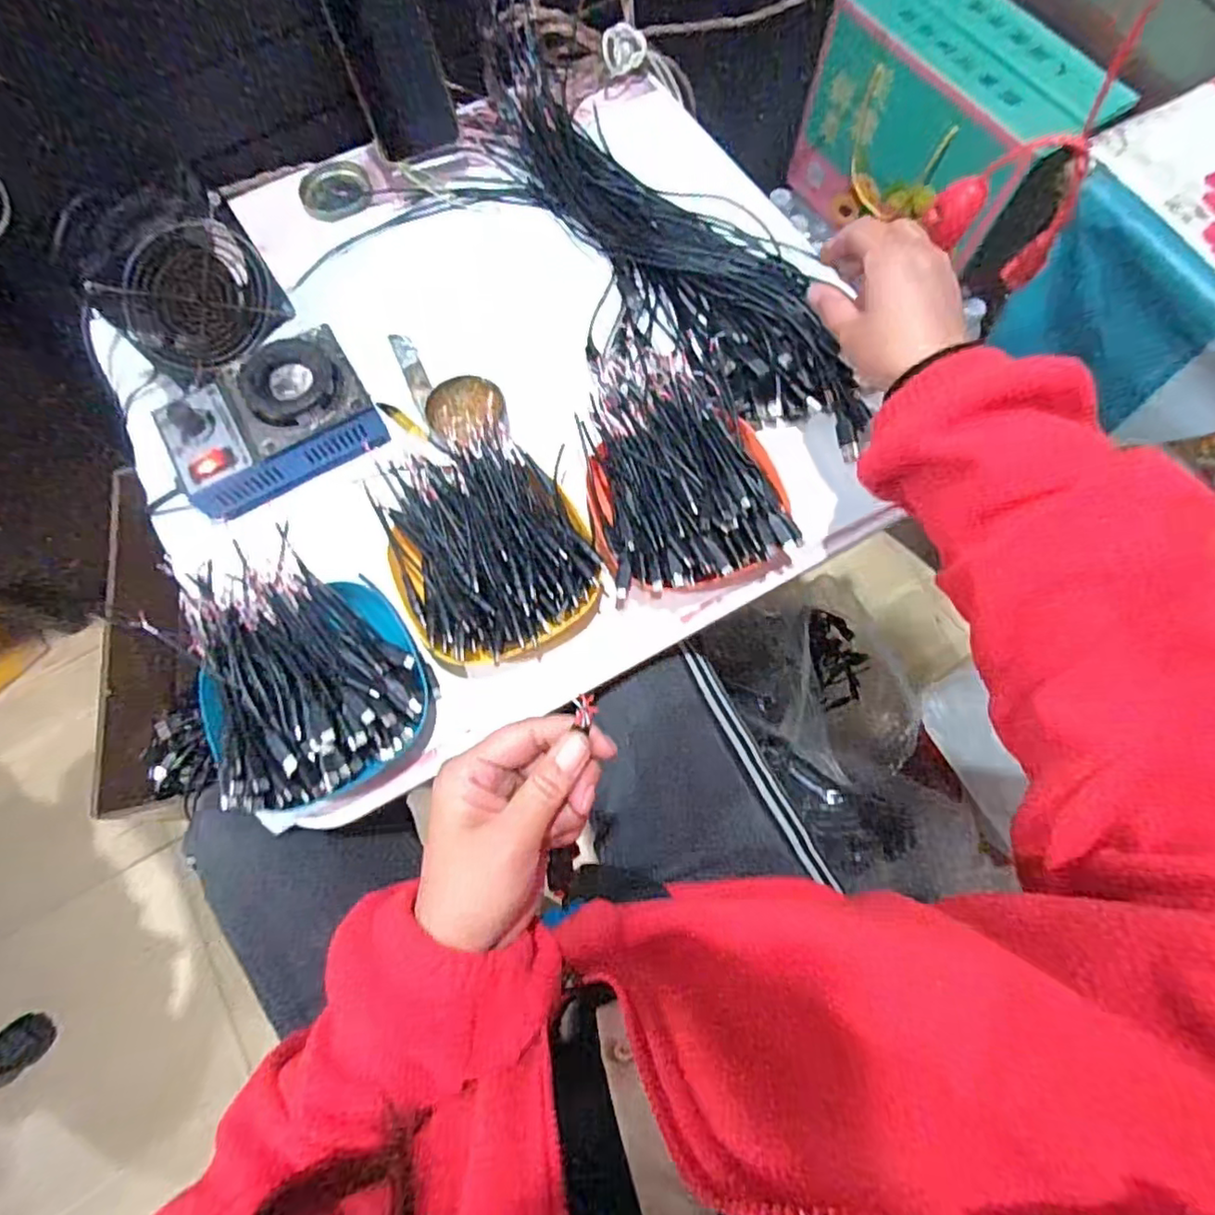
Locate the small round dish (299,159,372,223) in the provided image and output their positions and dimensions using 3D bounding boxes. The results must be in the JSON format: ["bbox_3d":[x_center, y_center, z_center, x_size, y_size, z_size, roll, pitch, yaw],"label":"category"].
[{"bbox_3d":[-0.261,-0.401,0.595,0.065,0.010,0.073,-22,74,-6],"label":"small round dish"}]

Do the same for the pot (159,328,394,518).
[{"bbox_3d":[-0.258,-0.138,0.479,0.150,0.061,0.108,-30,75,-8],"label":"pot"}]

